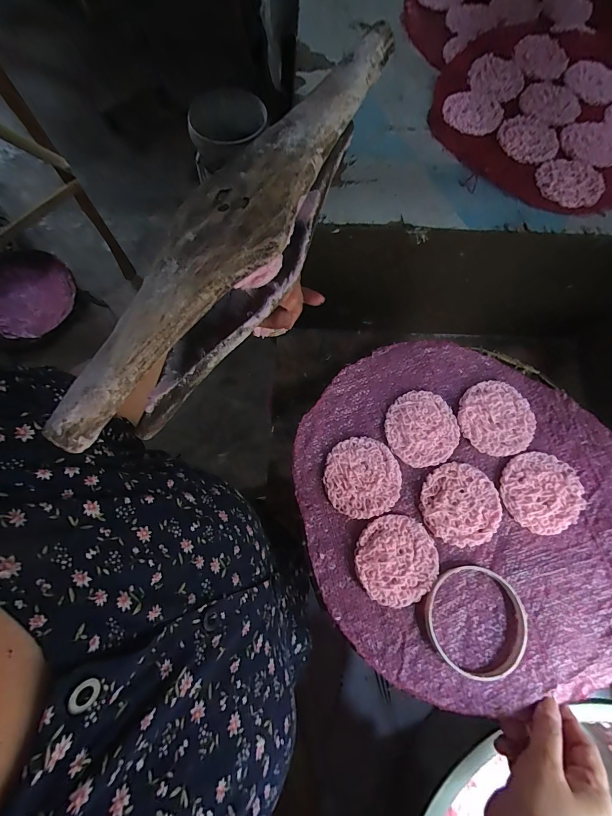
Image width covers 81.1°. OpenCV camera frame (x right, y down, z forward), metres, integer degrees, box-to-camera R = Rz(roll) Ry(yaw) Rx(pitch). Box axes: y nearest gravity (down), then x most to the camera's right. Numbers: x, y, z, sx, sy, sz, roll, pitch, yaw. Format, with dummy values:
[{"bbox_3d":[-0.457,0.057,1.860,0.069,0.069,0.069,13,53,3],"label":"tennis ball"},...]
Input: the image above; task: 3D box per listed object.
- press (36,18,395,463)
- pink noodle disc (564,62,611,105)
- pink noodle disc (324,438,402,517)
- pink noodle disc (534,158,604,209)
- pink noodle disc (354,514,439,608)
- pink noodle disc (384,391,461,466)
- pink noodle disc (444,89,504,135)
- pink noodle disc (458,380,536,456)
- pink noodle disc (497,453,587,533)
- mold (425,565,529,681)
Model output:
[{"bbox_3d":[-0.038,-0.098,0.218,0.052,0.061,0.289,34,83,7],"label":"press"},{"bbox_3d":[0.417,-0.469,0.513,0.080,0.004,0.081,0,72,-1],"label":"pink noodle disc"},{"bbox_3d":[0.058,0.070,0.366,0.076,0.004,0.079,0,72,-1],"label":"pink noodle disc"},{"bbox_3d":[0.335,-0.287,0.455,0.079,0.006,0.075,0,72,-1],"label":"pink noodle disc"},{"bbox_3d":[0.086,0.144,0.341,0.078,0.008,0.075,0,72,-1],"label":"pink noodle disc"},{"bbox_3d":[0.126,0.021,0.384,0.075,0.006,0.079,0,72,-1],"label":"pink noodle disc"},{"bbox_3d":[0.231,-0.409,0.496,0.079,0.005,0.077,0,72,-1],"label":"pink noodle disc"},{"bbox_3d":[0.207,0.011,0.389,0.078,0.007,0.078,0,72,-1],"label":"pink noodle disc"},{"bbox_3d":[0.241,0.085,0.365,0.078,0.006,0.077,0,72,-1],"label":"pink noodle disc"},{"bbox_3d":[0.156,0.193,0.326,0.089,0.016,0.086,0,72,-1],"label":"mold"}]

